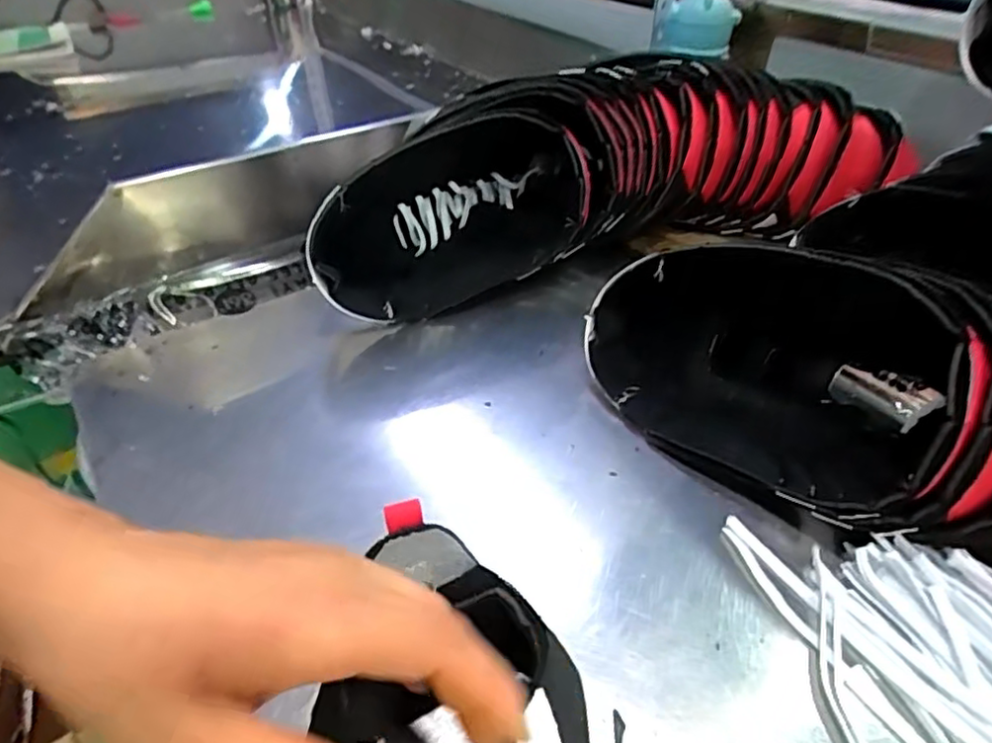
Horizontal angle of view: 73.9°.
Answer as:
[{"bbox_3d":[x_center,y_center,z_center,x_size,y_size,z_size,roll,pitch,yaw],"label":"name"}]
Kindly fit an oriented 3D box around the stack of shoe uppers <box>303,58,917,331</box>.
[{"bbox_3d":[0.089,-0.178,0.609,0.496,0.151,0.217,-9,39,-8],"label":"stack of shoe uppers"}]

